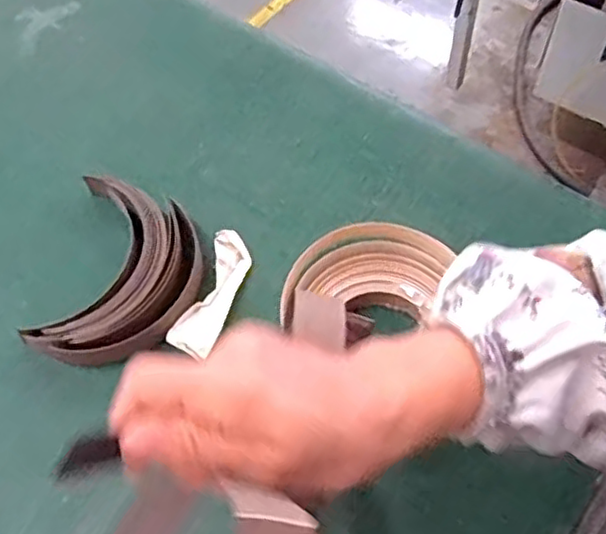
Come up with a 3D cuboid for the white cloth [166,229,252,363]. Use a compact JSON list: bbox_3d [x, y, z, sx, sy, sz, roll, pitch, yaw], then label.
[{"bbox_3d":[-0.071,0.018,0.541,0.035,0.014,0.107,17,61,14],"label":"white cloth"}]

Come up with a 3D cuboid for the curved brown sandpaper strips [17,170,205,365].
[{"bbox_3d":[-0.143,0.005,0.546,0.118,0.024,0.159,10,60,11],"label":"curved brown sandpaper strips"}]

